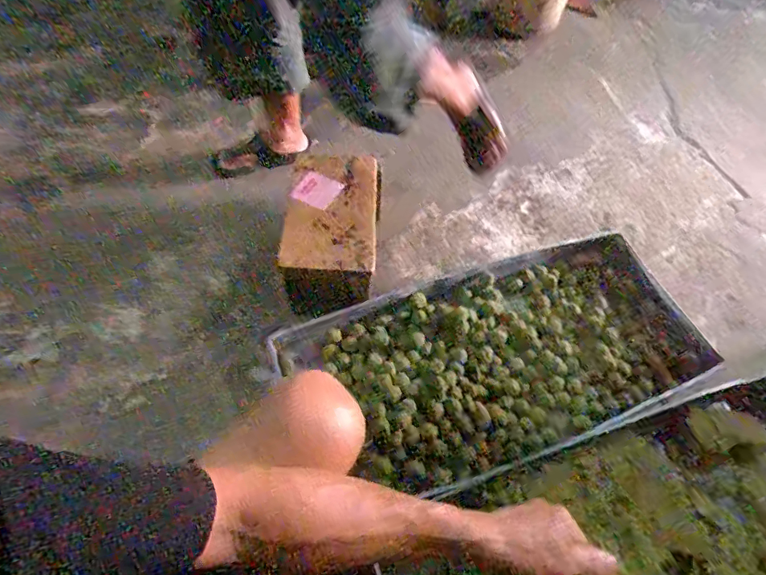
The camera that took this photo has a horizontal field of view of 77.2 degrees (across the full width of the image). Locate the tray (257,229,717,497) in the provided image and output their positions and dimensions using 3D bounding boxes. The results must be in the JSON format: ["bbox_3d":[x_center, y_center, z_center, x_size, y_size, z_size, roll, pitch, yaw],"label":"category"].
[{"bbox_3d":[0.225,0.126,0.920,0.767,0.060,0.380,-18,61,-14],"label":"tray"}]

